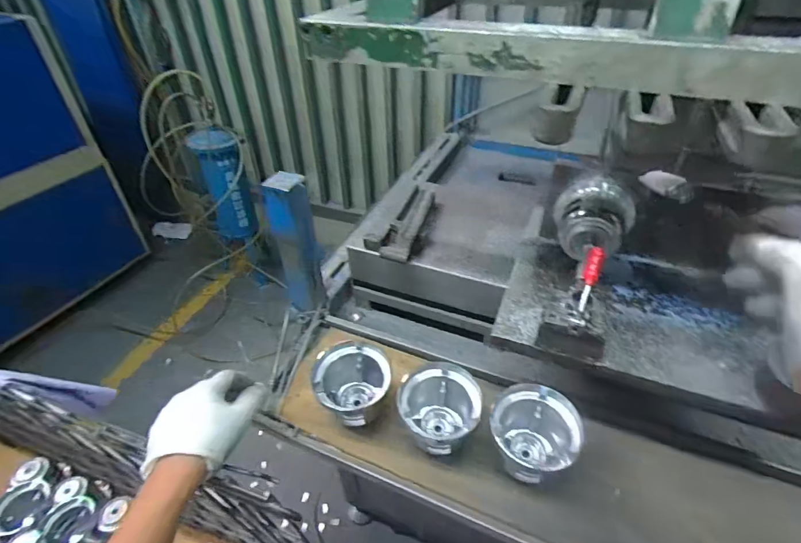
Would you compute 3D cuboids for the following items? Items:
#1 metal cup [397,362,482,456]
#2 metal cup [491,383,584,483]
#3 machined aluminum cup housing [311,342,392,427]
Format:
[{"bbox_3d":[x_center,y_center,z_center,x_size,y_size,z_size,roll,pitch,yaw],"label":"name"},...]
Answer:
[{"bbox_3d":[0.043,0.164,0.498,0.090,0.079,0.082,0,40,0],"label":"metal cup"},{"bbox_3d":[0.144,0.184,0.469,0.092,0.086,0.084,0,40,0],"label":"metal cup"},{"bbox_3d":[-0.058,0.146,0.529,0.093,0.076,0.085,0,40,0],"label":"machined aluminum cup housing"}]

